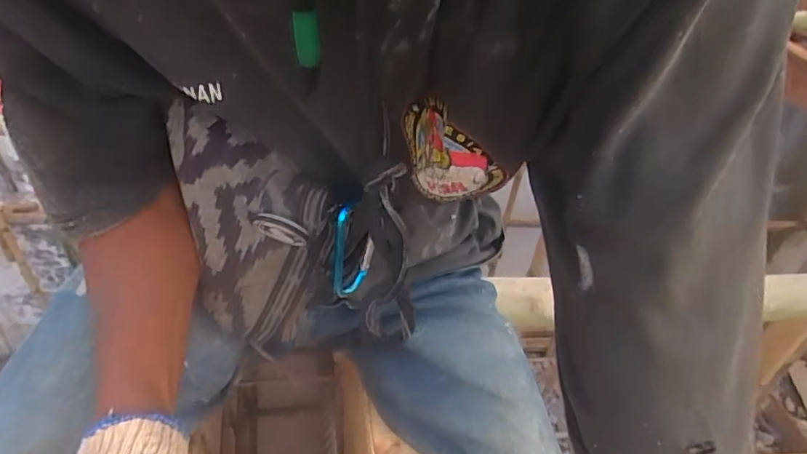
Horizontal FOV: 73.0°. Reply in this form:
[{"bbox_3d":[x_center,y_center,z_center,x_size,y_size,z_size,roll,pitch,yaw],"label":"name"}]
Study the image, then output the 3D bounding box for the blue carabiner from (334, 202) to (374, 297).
[{"bbox_3d":[-0.034,0.014,0.363,0.011,0.069,0.035,32,46,28],"label":"blue carabiner"}]

